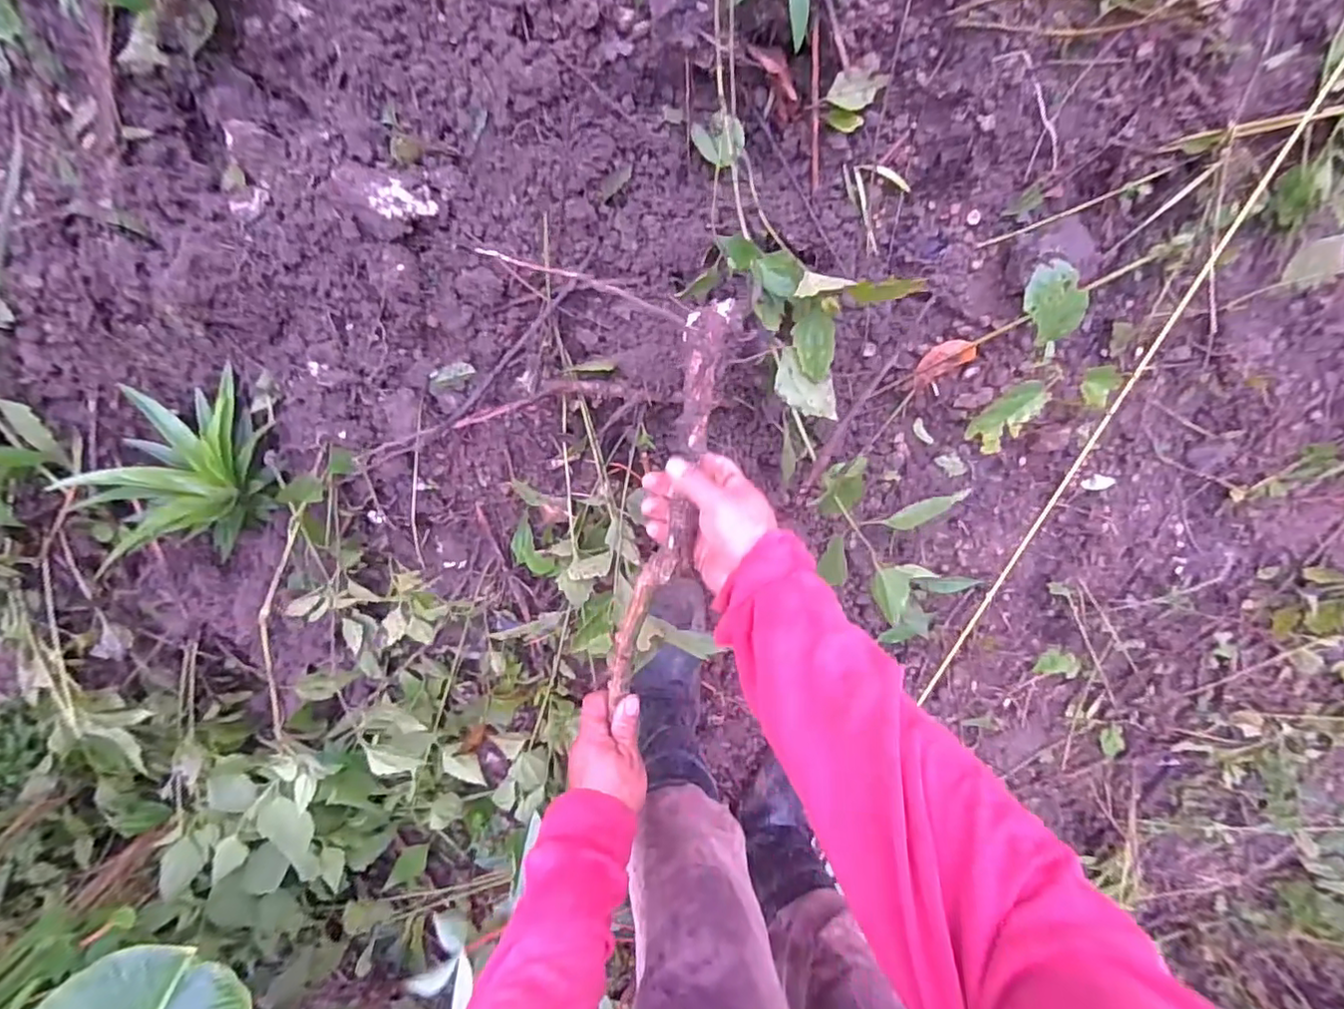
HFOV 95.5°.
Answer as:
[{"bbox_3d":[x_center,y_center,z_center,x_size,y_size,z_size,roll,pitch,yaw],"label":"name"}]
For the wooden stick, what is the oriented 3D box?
[{"bbox_3d":[0.000,0.006,0.534,0.047,0.034,0.359,13,97,-1],"label":"wooden stick"}]

